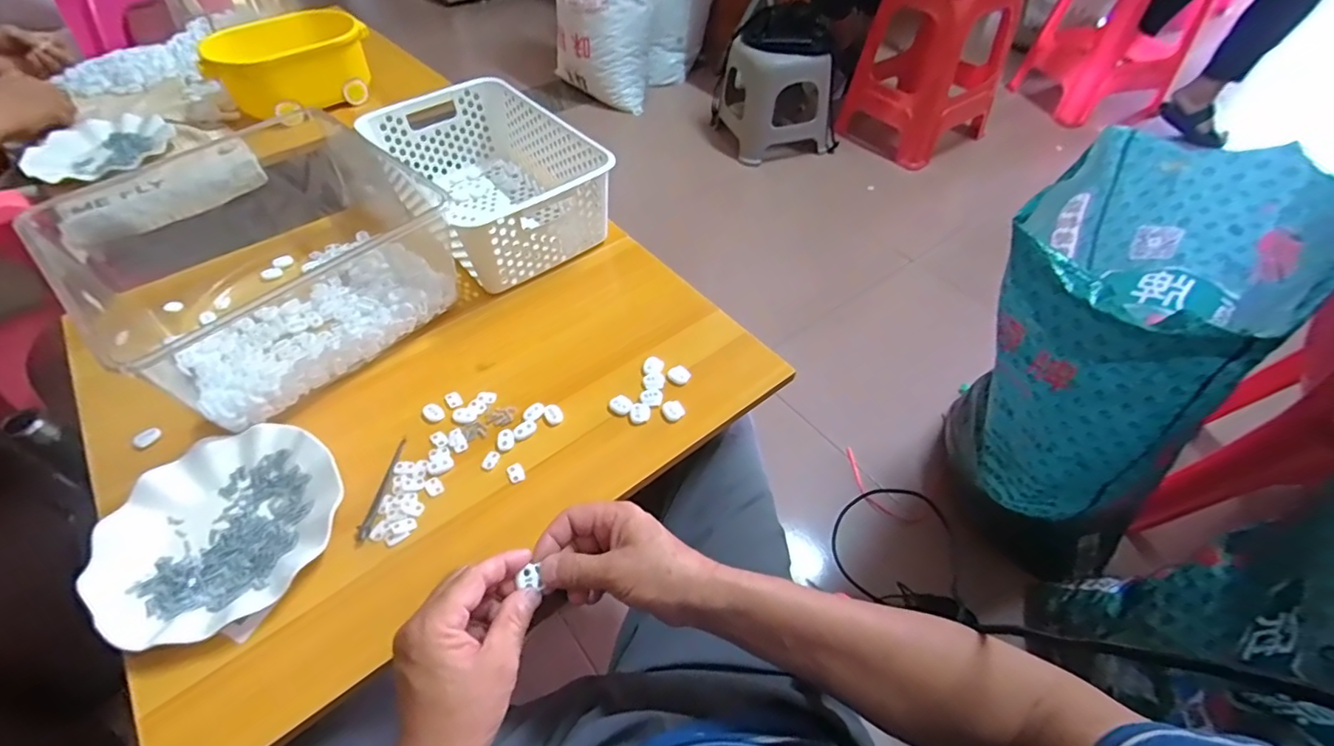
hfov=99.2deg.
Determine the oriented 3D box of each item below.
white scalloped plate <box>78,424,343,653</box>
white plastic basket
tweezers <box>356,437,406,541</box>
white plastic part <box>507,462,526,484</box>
[{"bbox_3d":[-0.373,0.129,0.478,0.168,0.023,0.182,0,50,0],"label":"white scalloped plate"},{"bbox_3d":[-0.225,-0.249,0.735,0.194,0.113,0.301,-32,57,-24],"label":"white plastic basket"},{"bbox_3d":[-0.257,0.102,0.514,0.010,0.004,0.102,2,50,2],"label":"tweezers"},{"bbox_3d":[-0.140,0.093,0.526,0.015,0.005,0.018,-23,54,-18],"label":"white plastic part"}]

